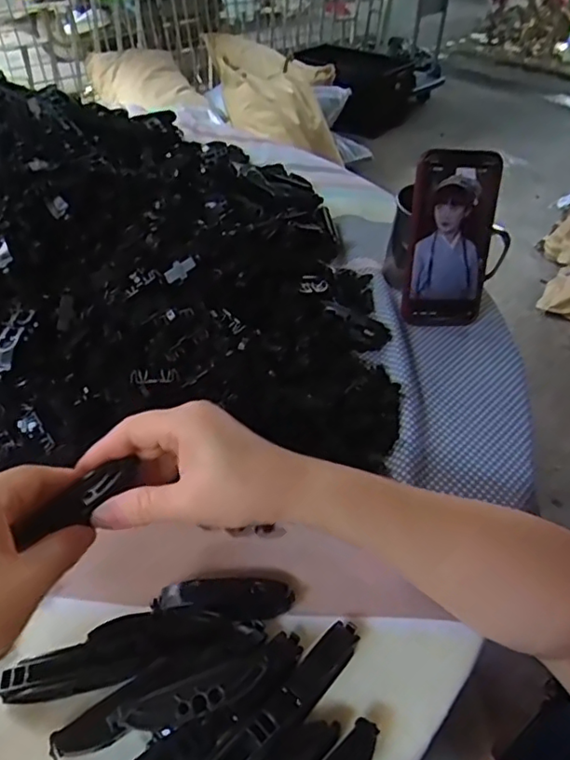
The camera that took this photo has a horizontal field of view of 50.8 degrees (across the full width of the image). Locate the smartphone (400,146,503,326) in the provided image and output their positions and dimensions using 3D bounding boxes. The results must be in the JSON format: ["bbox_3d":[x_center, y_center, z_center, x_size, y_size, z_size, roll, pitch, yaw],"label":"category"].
[{"bbox_3d":[0.150,-0.126,0.546,0.074,0.155,0.018,3,23,1],"label":"smartphone"}]

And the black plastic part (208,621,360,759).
[{"bbox_3d":[-0.009,0.173,0.300,0.020,0.015,0.141,35,49,27],"label":"black plastic part"}]

